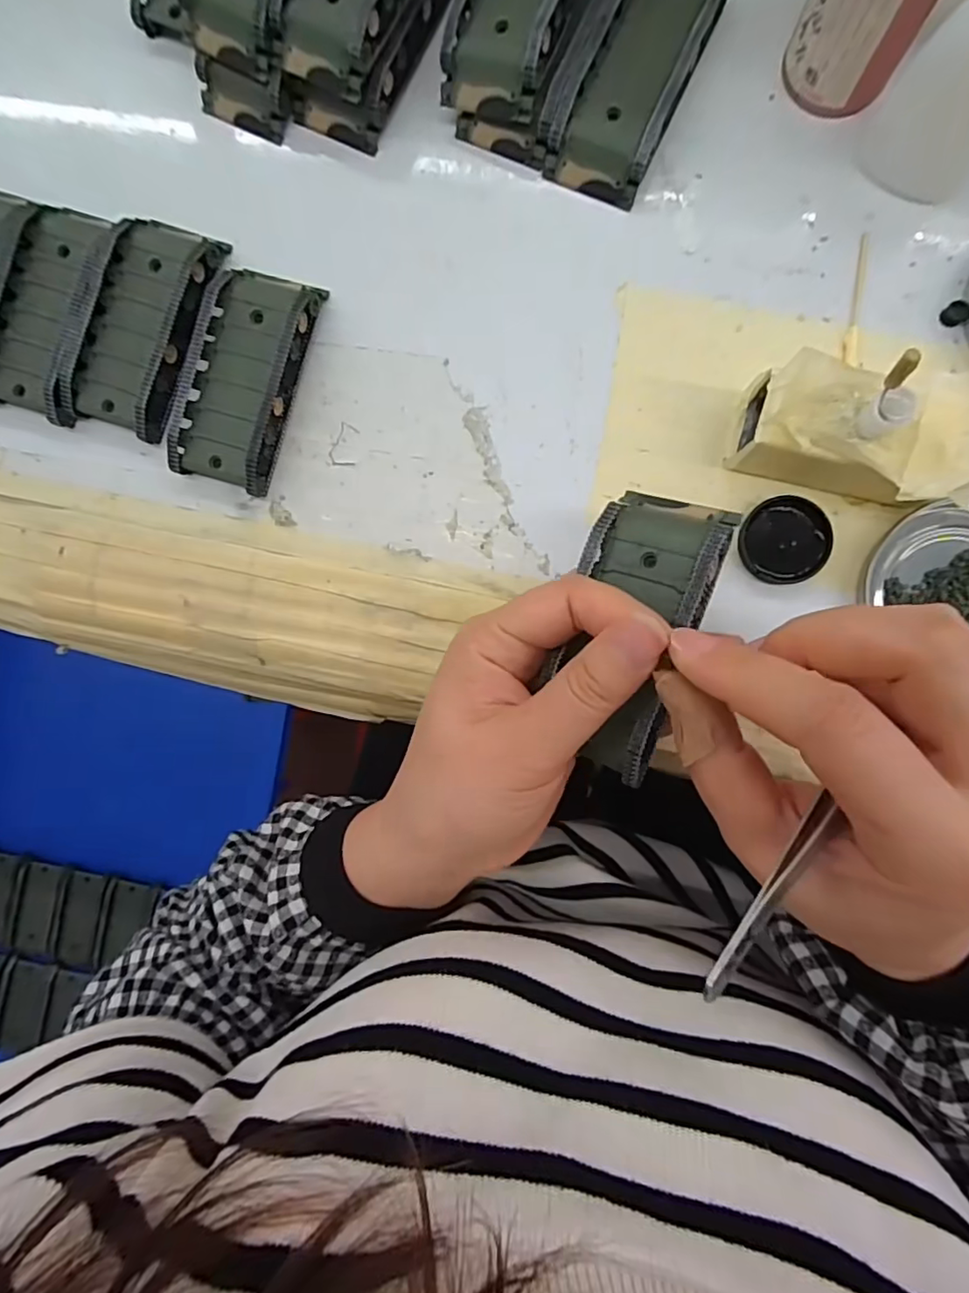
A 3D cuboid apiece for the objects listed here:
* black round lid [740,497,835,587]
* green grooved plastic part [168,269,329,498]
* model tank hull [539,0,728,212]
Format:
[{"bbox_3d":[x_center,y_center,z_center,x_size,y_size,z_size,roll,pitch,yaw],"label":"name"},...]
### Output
[{"bbox_3d":[0.126,-0.045,0.244,0.035,0.006,0.036,0,88,4],"label":"black round lid"},{"bbox_3d":[-0.107,-0.120,0.258,0.044,0.018,0.095,18,89,5],"label":"green grooved plastic part"},{"bbox_3d":[0.063,-0.245,0.247,0.049,0.018,0.095,27,90,5],"label":"model tank hull"}]

